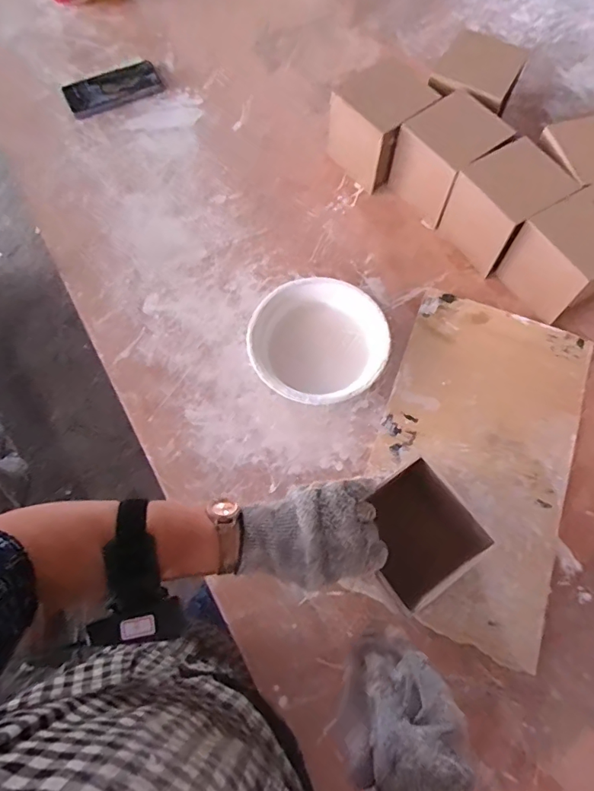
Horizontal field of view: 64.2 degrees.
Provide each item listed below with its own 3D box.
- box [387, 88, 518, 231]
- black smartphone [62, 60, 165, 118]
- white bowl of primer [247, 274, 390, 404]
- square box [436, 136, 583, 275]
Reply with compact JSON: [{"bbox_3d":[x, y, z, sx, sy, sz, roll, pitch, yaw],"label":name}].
[{"bbox_3d":[0.210,-0.336,0.672,0.106,0.115,0.110,-38,73,-13],"label":"box"},{"bbox_3d":[-0.308,-0.519,0.796,0.155,0.017,0.077,-31,72,-11],"label":"black smartphone"},{"bbox_3d":[0.025,-0.064,0.605,0.164,0.055,0.166,0,69,0],"label":"white bowl of primer"},{"bbox_3d":[0.279,-0.255,0.647,0.115,0.109,0.106,-32,72,-12],"label":"square box"}]

